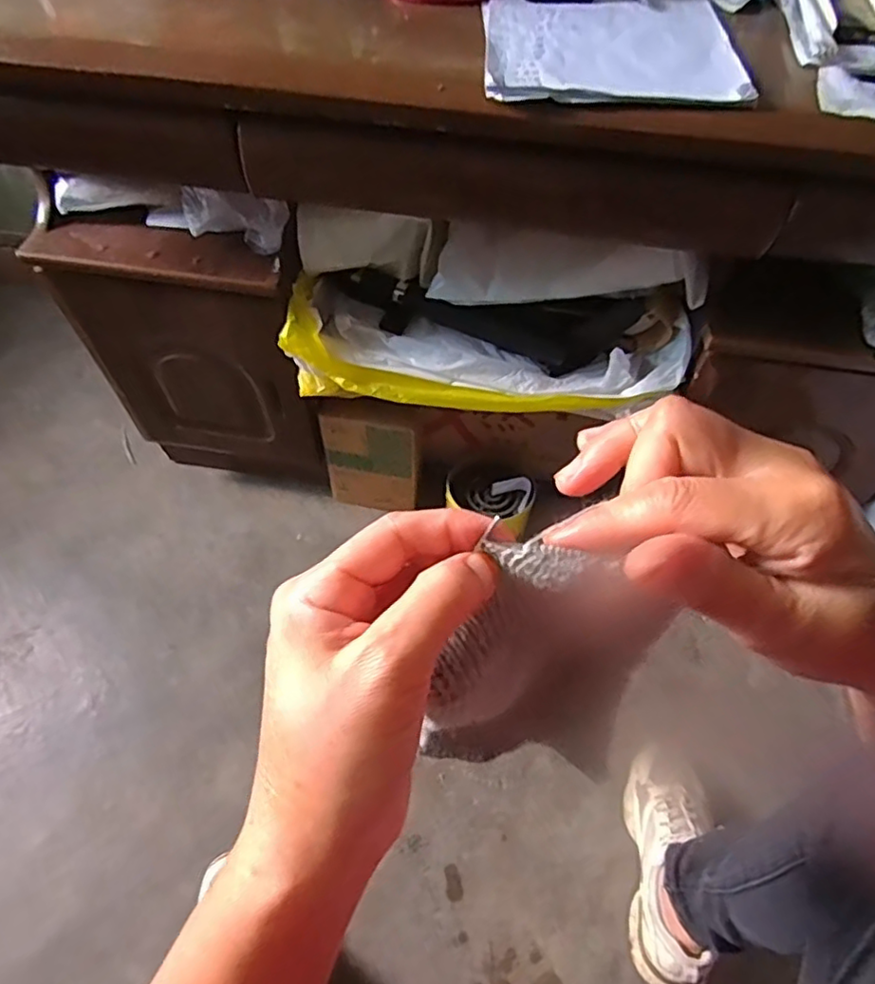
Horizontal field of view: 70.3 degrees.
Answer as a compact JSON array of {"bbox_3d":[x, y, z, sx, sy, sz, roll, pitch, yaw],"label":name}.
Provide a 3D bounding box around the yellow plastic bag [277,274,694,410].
[{"bbox_3d":[0.055,-0.162,0.759,0.465,0.115,0.113,8,56,6],"label":"yellow plastic bag"}]

